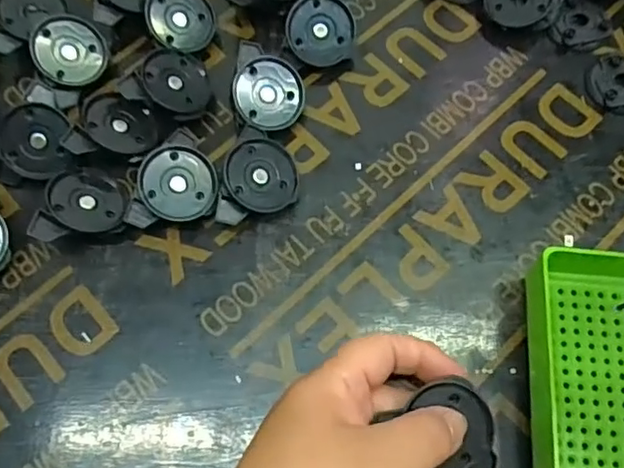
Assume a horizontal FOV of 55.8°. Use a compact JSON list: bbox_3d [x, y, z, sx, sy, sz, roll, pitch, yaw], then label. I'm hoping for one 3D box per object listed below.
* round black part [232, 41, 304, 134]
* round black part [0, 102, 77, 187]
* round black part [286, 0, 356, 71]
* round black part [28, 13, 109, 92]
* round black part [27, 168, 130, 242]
[{"bbox_3d":[-0.025,-0.086,0.348,0.042,0.005,0.050,11,81,-12],"label":"round black part"},{"bbox_3d":[-0.157,-0.050,0.338,0.041,0.014,0.048,10,101,-7],"label":"round black part"},{"bbox_3d":[0.005,-0.126,0.369,0.041,0.015,0.041,-2,105,-8],"label":"round black part"},{"bbox_3d":[-0.150,-0.111,0.362,0.043,0.012,0.045,6,76,-25],"label":"round black part"},{"bbox_3d":[-0.125,-0.016,0.324,0.044,0.009,0.048,13,52,-18],"label":"round black part"}]

